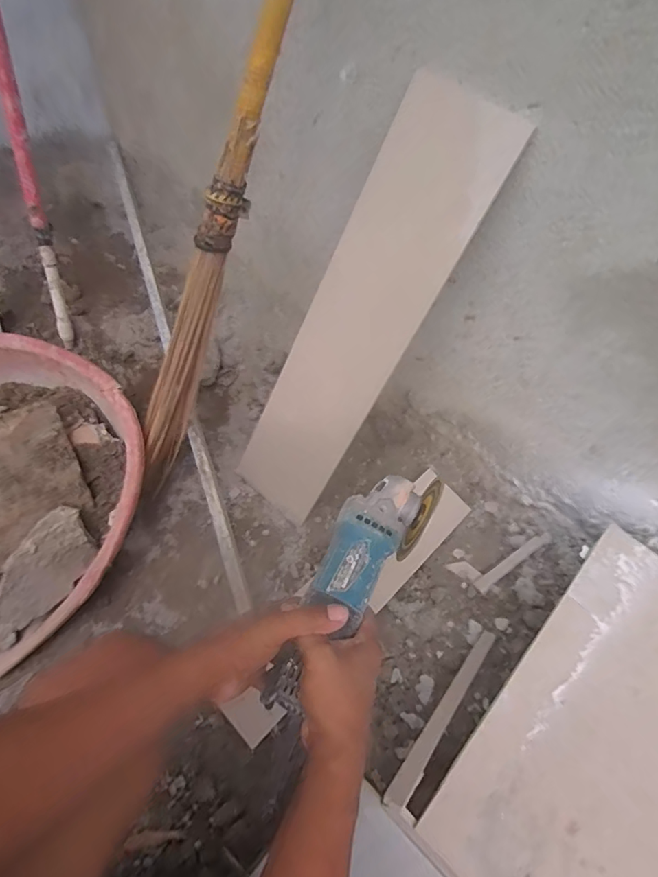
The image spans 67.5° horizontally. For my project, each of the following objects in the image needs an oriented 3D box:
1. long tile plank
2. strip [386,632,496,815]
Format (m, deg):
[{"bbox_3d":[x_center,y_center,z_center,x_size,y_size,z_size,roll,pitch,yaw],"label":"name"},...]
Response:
[{"bbox_3d":[0.027,-0.131,0.648,0.148,0.576,0.018,39,31,15],"label":"long tile plank"},{"bbox_3d":[0.144,0.315,0.580,0.021,0.013,0.295,39,34,21],"label":"strip"}]

